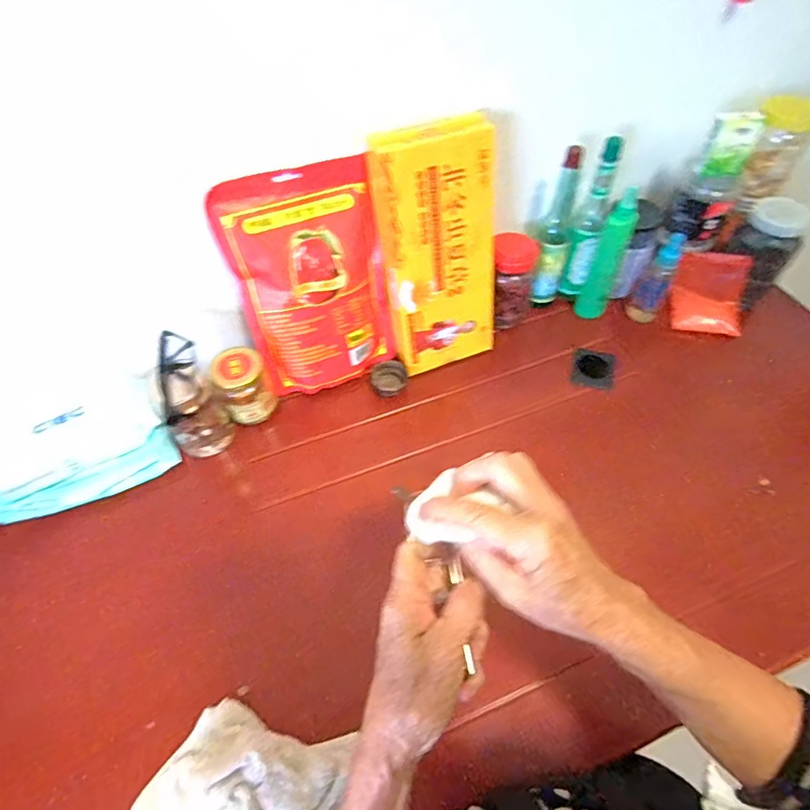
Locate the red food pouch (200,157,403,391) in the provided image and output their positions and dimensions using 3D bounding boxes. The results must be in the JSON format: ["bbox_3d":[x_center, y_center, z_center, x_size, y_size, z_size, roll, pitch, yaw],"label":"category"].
[{"bbox_3d":[-0.108,-0.146,0.616,0.180,0.270,0.036,-21,38,-15],"label":"red food pouch"}]

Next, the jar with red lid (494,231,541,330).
[{"bbox_3d":[0.152,-0.176,0.709,0.065,0.126,0.070,10,55,9],"label":"jar with red lid"}]

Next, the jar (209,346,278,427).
[{"bbox_3d":[-0.206,-0.025,0.635,0.063,0.081,0.063,-22,57,-13],"label":"jar"}]

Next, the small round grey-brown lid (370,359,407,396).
[{"bbox_3d":[-0.023,-0.037,0.698,0.046,0.022,0.058,13,56,11],"label":"small round grey-brown lid"}]

